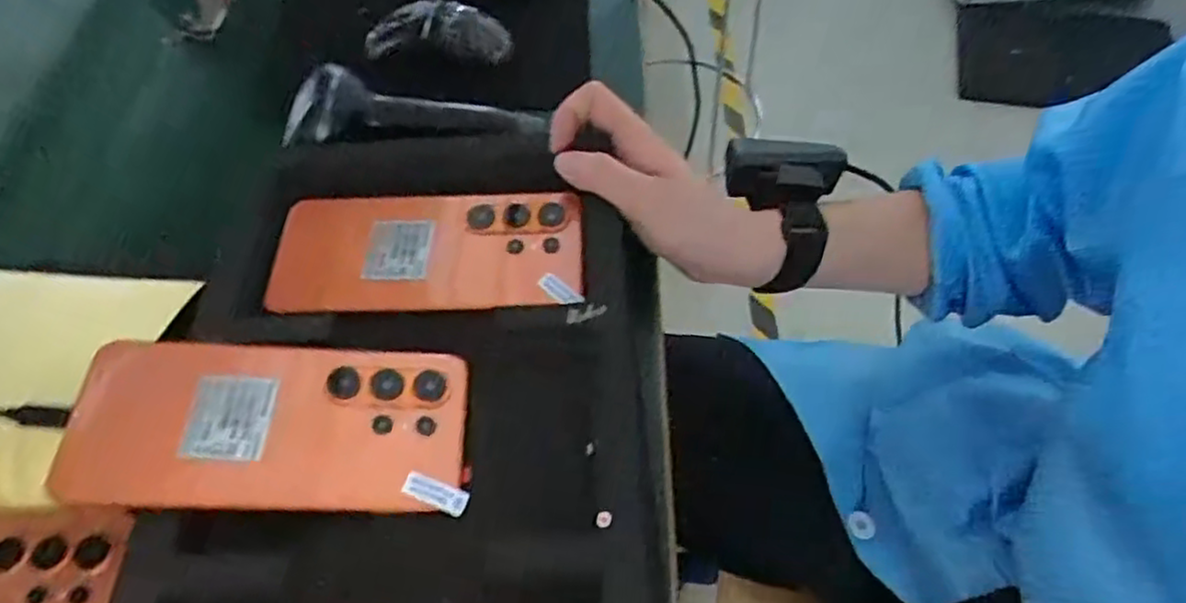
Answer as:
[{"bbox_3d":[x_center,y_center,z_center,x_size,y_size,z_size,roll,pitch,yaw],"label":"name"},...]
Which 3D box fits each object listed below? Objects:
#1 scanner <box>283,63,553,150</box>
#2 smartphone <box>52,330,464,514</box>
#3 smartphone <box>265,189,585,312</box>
[{"bbox_3d":[-0.108,-0.114,0.440,0.160,0.048,0.043,1,58,5],"label":"scanner"},{"bbox_3d":[-0.144,0.055,0.326,0.167,0.009,0.078,5,57,-9],"label":"smartphone"},{"bbox_3d":[-0.093,-0.029,0.402,0.173,0.016,0.078,0,58,4],"label":"smartphone"}]

